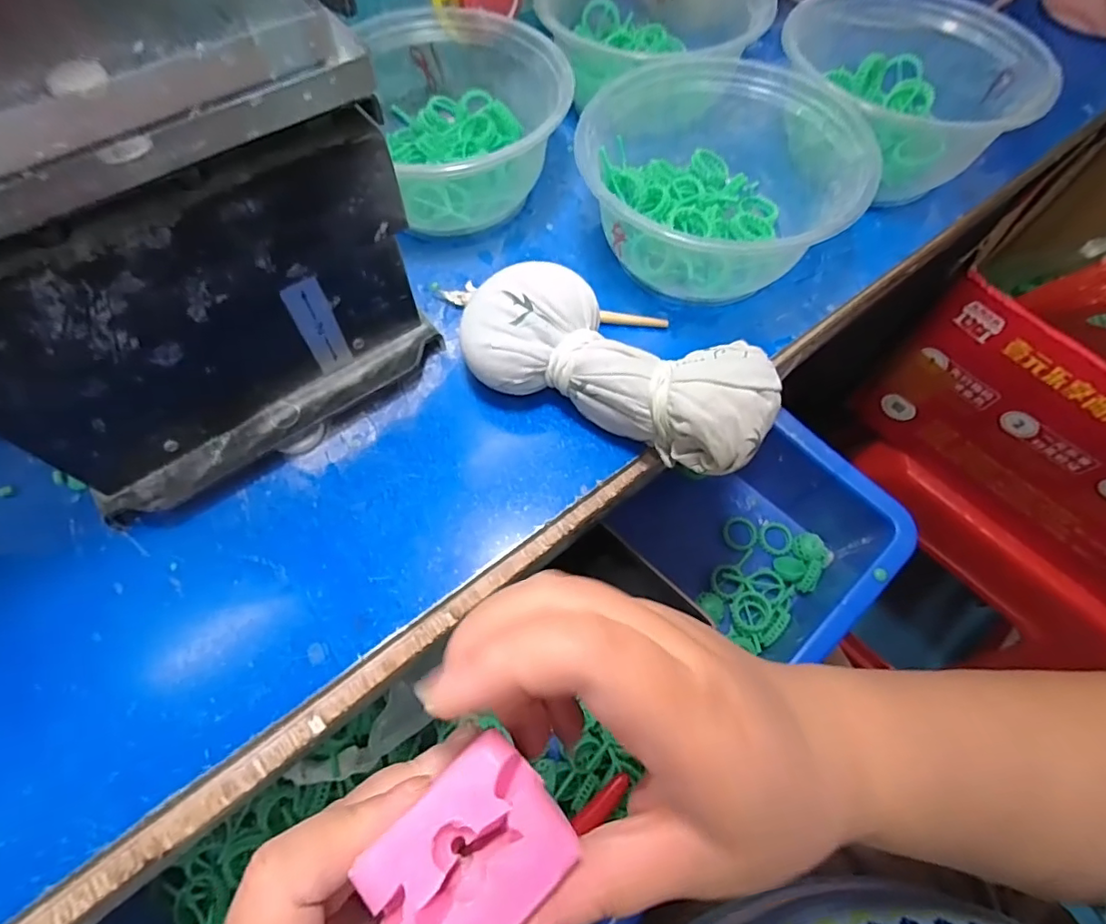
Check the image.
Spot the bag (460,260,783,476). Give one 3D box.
[{"bbox_3d":[0.027,-0.042,0.243,0.135,0.044,0.057,22,65,9],"label":"bag"}]

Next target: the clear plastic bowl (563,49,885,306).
[{"bbox_3d":[0.081,-0.137,0.278,0.127,0.061,0.128,1,63,-1],"label":"clear plastic bowl"}]

